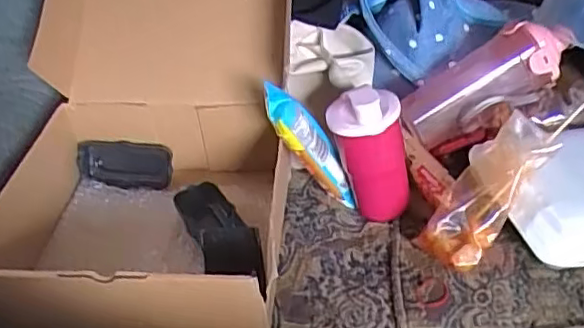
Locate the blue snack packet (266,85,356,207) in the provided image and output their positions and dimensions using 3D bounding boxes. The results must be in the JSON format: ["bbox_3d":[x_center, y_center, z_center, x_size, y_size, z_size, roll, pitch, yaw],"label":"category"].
[{"bbox_3d":[0.025,-0.013,0.666,0.040,0.185,0.035,-39,42,0],"label":"blue snack packet"}]

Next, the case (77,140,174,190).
[{"bbox_3d":[-0.199,0.000,0.736,0.115,0.051,0.026,3,18,10],"label":"case"}]

